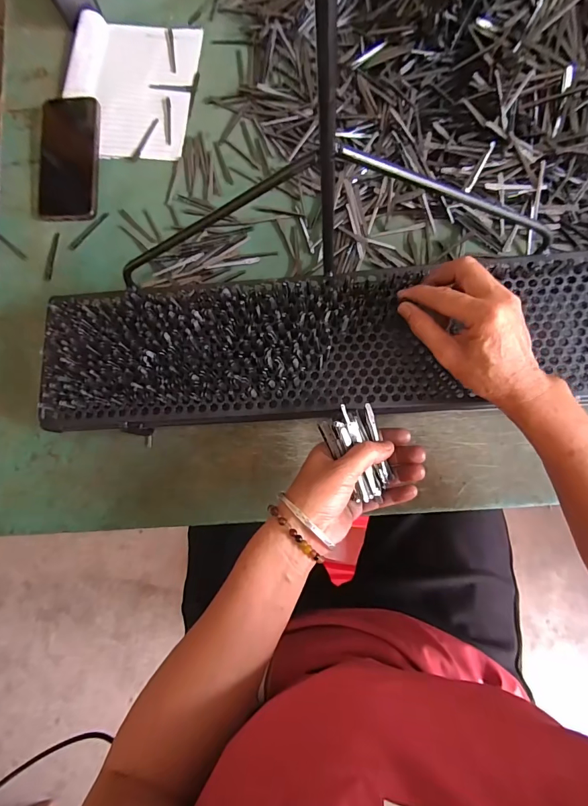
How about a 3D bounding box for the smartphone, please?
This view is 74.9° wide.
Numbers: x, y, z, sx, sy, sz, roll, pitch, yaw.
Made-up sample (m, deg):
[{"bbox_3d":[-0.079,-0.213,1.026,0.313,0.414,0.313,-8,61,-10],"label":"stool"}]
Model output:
[{"bbox_3d":[-0.291,-0.313,0.496,0.075,0.011,0.156,0,88,-2],"label":"smartphone"}]

